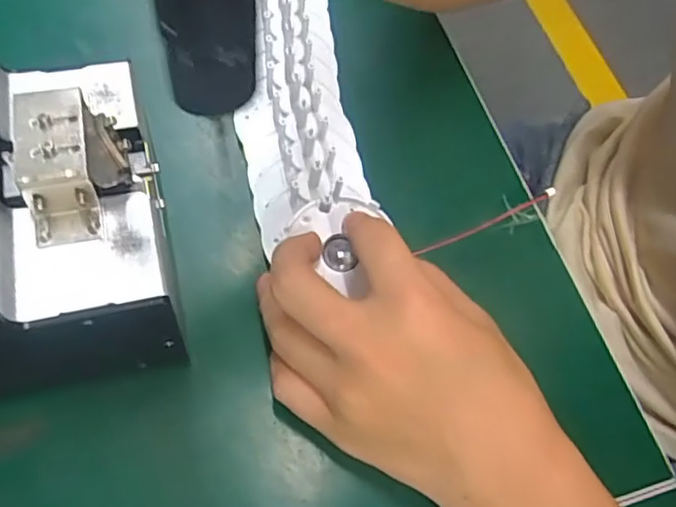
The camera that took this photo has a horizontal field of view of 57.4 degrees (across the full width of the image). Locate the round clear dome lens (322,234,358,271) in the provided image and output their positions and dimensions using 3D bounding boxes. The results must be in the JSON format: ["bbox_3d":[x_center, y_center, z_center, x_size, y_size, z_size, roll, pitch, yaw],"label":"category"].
[{"bbox_3d":[0.000,0.001,0.303,0.015,0.012,0.016,1,63,-2],"label":"round clear dome lens"}]

